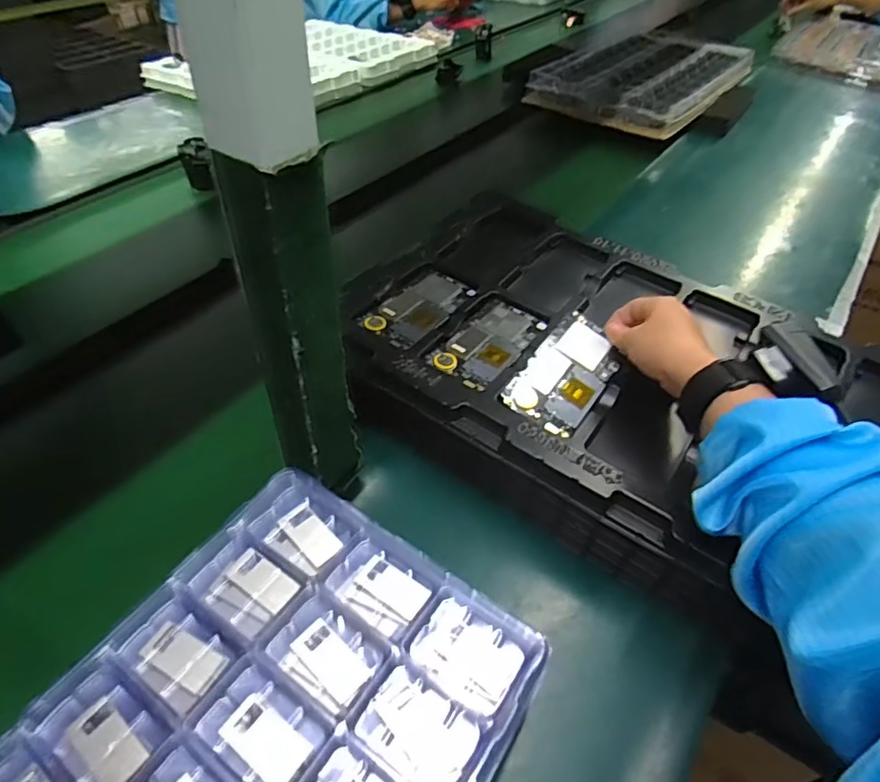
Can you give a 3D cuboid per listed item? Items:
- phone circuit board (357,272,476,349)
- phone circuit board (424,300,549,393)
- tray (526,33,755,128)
[{"bbox_3d":[-0.021,-0.085,0.574,0.062,0.007,0.119,28,51,24],"label":"phone circuit board"},{"bbox_3d":[0.046,-0.046,0.548,0.066,0.007,0.122,28,49,24],"label":"phone circuit board"},{"bbox_3d":[0.446,-0.677,1.225,0.307,0.053,0.538,32,53,27],"label":"tray"}]

